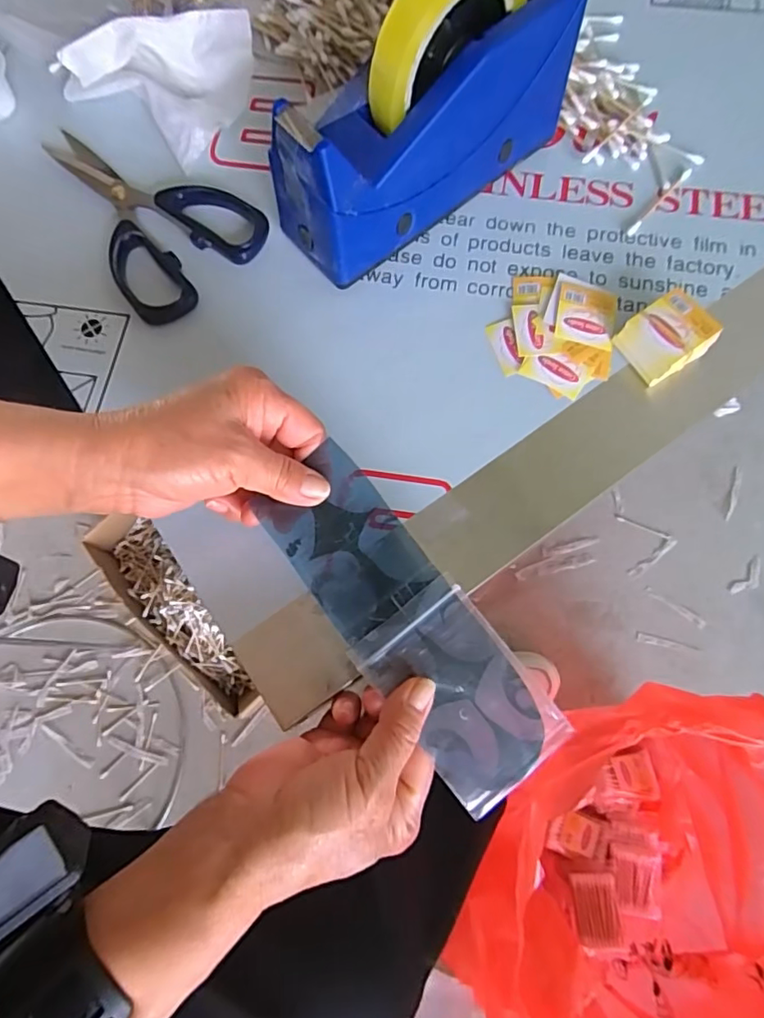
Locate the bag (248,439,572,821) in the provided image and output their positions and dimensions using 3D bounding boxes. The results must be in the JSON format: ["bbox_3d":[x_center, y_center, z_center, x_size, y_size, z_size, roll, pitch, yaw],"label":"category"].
[{"bbox_3d":[0.012,0.059,0.287,0.063,0.010,0.190,-38,82,-8],"label":"bag"}]

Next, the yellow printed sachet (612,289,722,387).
[{"bbox_3d":[0.180,-0.108,0.349,0.045,0.024,0.043,-32,75,-7],"label":"yellow printed sachet"}]

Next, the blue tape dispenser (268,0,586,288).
[{"bbox_3d":[0.028,-0.247,0.335,0.196,0.138,0.060,-38,76,-9],"label":"blue tape dispenser"}]

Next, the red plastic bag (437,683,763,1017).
[{"bbox_3d":[0.236,0.383,0.548,0.273,0.304,0.397,16,76,6],"label":"red plastic bag"}]

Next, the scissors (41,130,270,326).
[{"bbox_3d":[-0.175,-0.216,0.394,0.174,0.018,0.109,43,79,12],"label":"scissors"}]

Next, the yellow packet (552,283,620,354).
[{"bbox_3d":[0.135,-0.129,0.365,0.040,0.004,0.045,13,74,5],"label":"yellow packet"}]

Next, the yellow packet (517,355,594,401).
[{"bbox_3d":[0.113,-0.090,0.357,0.041,0.004,0.026,29,76,9],"label":"yellow packet"}]

